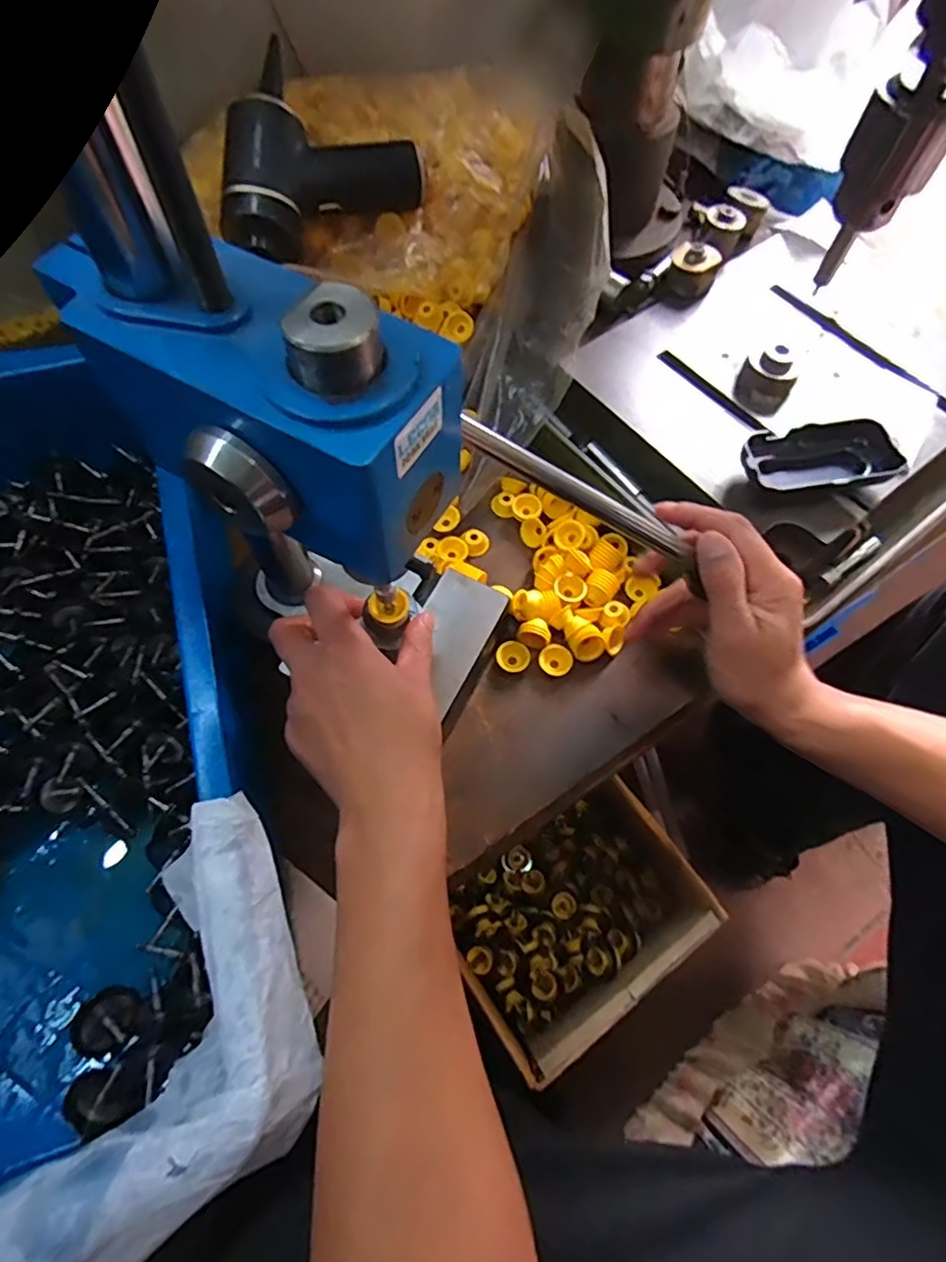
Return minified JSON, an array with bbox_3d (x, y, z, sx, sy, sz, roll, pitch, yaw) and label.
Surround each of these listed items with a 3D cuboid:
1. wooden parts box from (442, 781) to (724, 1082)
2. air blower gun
[{"bbox_3d":[0.101,0.285,0.618,0.233,0.106,0.190,-32,69,-14],"label":"wooden parts box"},{"bbox_3d":[-0.111,-0.361,0.463,0.137,0.057,0.147,0,70,-1],"label":"air blower gun"}]

